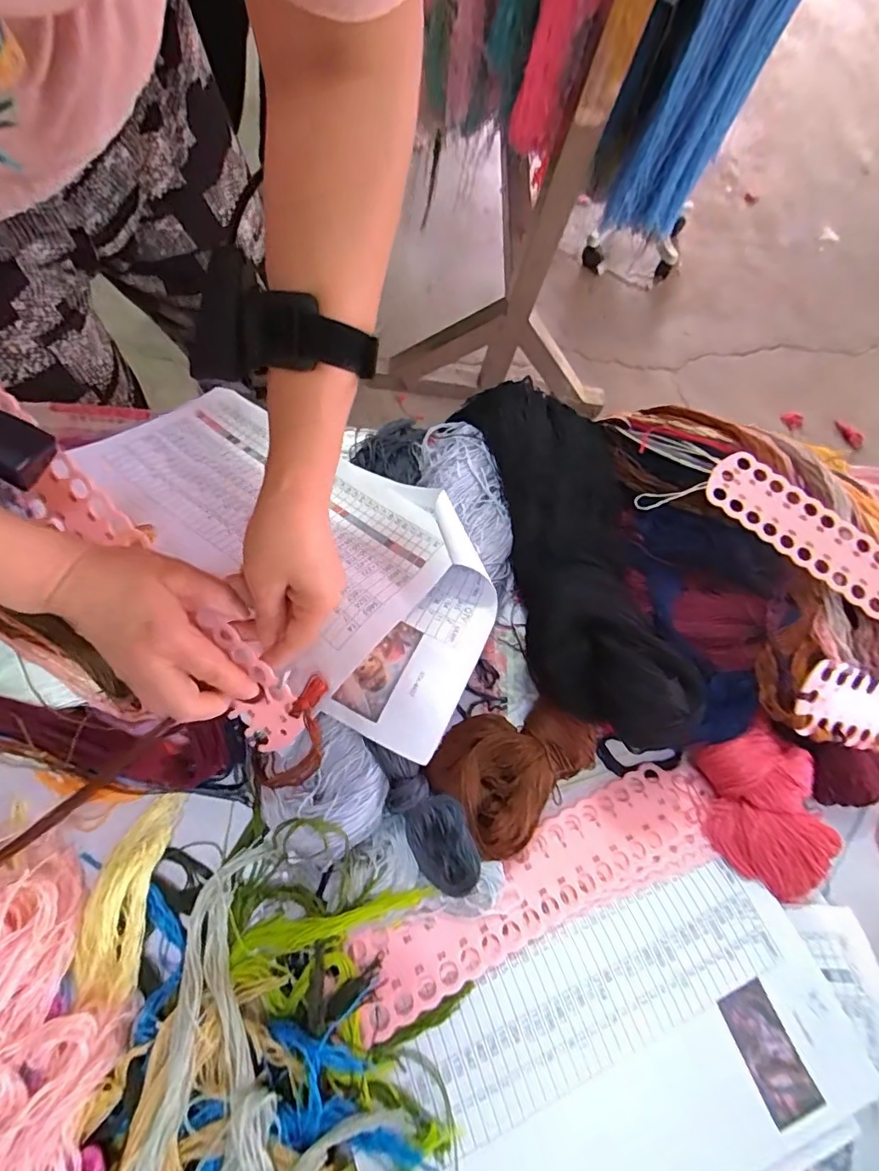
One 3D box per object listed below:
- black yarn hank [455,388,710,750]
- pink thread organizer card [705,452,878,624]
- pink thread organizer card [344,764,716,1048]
[{"bbox_3d":[0.116,-0.043,0.423,0.128,0.086,0.337,-7,71,-10],"label":"black yarn hank"},{"bbox_3d":[0.350,-0.006,0.413,0.290,0.009,0.062,41,84,11],"label":"pink thread organizer card"},{"bbox_3d":[0.075,0.207,0.368,0.282,0.007,0.070,-16,58,-16],"label":"pink thread organizer card"}]

